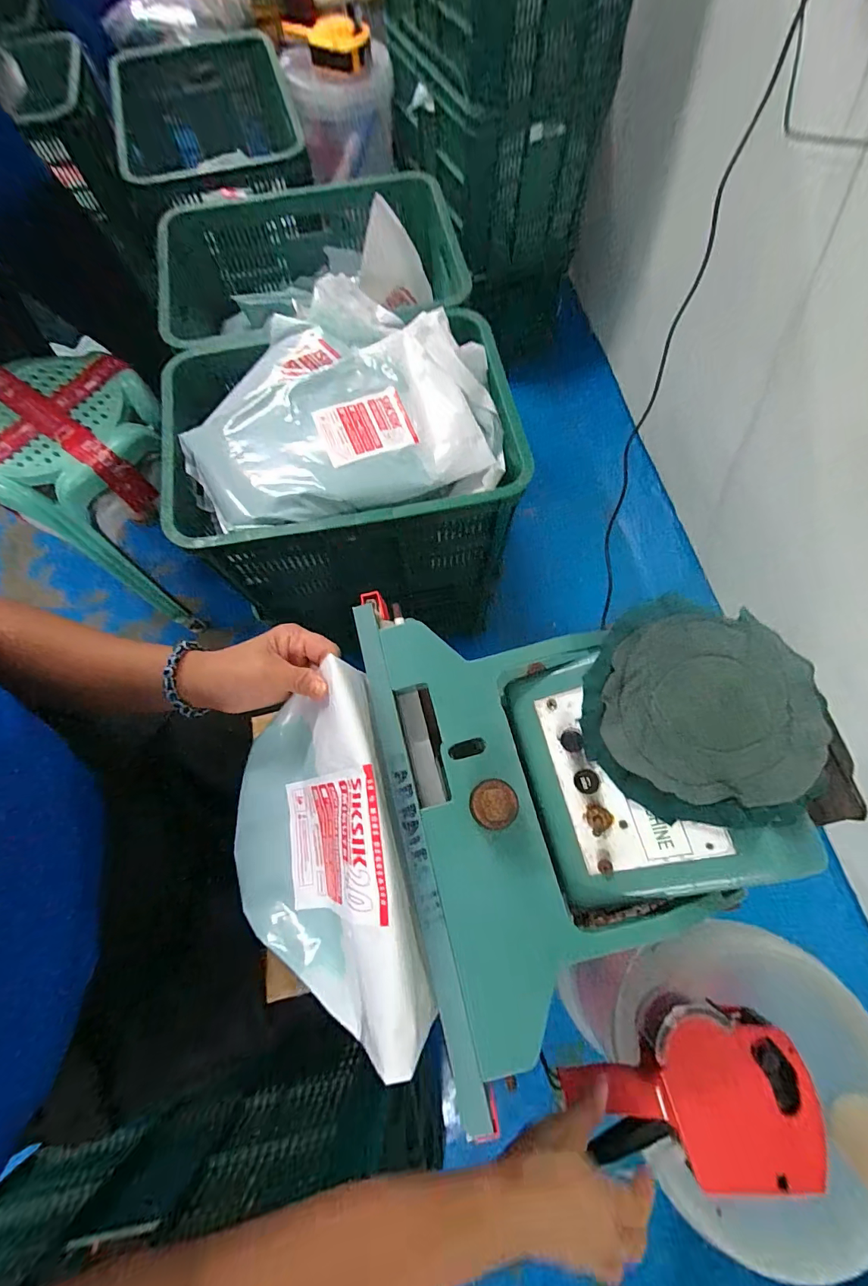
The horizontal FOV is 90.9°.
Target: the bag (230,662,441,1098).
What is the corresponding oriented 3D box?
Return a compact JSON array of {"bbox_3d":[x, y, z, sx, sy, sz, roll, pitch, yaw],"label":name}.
[{"bbox_3d":[-0.092,0.152,0.312,0.135,0.103,0.235,-14,72,-3],"label":"bag"}]

